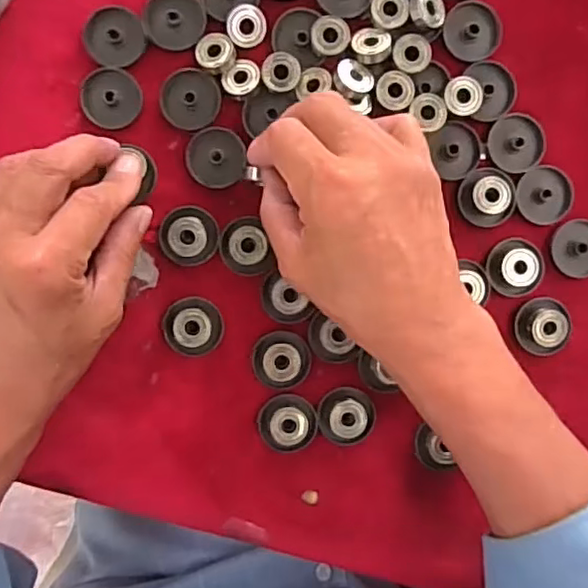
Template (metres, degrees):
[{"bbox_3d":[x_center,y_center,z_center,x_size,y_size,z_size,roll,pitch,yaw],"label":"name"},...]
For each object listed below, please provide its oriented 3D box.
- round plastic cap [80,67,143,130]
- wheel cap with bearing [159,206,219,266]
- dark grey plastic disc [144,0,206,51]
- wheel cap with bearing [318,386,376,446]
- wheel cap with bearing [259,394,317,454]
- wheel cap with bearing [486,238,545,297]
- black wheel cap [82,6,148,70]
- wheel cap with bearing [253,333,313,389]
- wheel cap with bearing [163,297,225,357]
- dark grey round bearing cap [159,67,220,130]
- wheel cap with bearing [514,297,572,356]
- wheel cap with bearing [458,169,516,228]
[{"bbox_3d":[-0.102,-0.109,0.340,0.035,0.008,0.032,0,92,-3],"label":"round plastic cap"},{"bbox_3d":[-0.059,-0.033,0.345,0.032,0.011,0.032,0,92,-3],"label":"wheel cap with bearing"},{"bbox_3d":[-0.066,-0.152,0.342,0.032,0.004,0.033,0,92,-3],"label":"dark grey plastic disc"},{"bbox_3d":[0.031,0.071,0.355,0.034,0.014,0.031,0,92,-3],"label":"wheel cap with bearing"},{"bbox_3d":[-0.003,0.075,0.352,0.032,0.012,0.031,0,92,-3],"label":"wheel cap with bearing"},{"bbox_3d":[0.128,-0.015,0.354,0.035,0.009,0.033,0,92,-3],"label":"wheel cap with bearing"},{"bbox_3d":[-0.099,-0.143,0.342,0.032,0.004,0.032,0,92,-3],"label":"black wheel cap"},{"bbox_3d":[-0.007,0.038,0.351,0.032,0.012,0.032,0,92,-3],"label":"wheel cap with bearing"},{"bbox_3d":[-0.057,0.019,0.348,0.033,0.012,0.033,0,92,-3],"label":"wheel cap with bearing"},{"bbox_3d":[-0.058,-0.109,0.345,0.033,0.005,0.033,0,92,-3],"label":"dark grey round bearing cap"},{"bbox_3d":[0.146,0.019,0.358,0.034,0.007,0.033,0,92,-3],"label":"wheel cap with bearing"},{"bbox_3d":[0.112,-0.055,0.352,0.033,0.007,0.033,0,92,-3],"label":"wheel cap with bearing"}]

